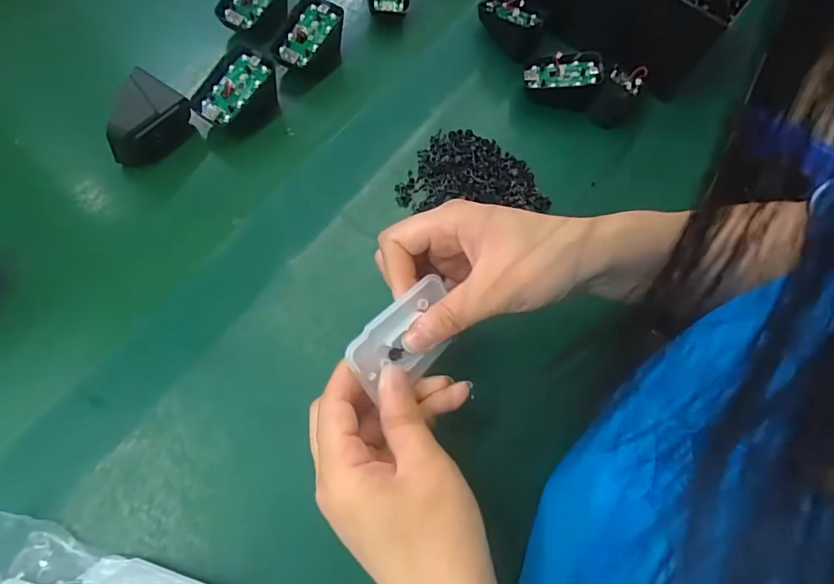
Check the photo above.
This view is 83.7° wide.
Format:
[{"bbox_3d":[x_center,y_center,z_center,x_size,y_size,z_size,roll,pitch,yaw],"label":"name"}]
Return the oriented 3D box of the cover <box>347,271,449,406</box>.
[{"bbox_3d":[-0.005,0.026,0.244,0.065,0.044,0.006,-39,26,-29],"label":"cover"}]

